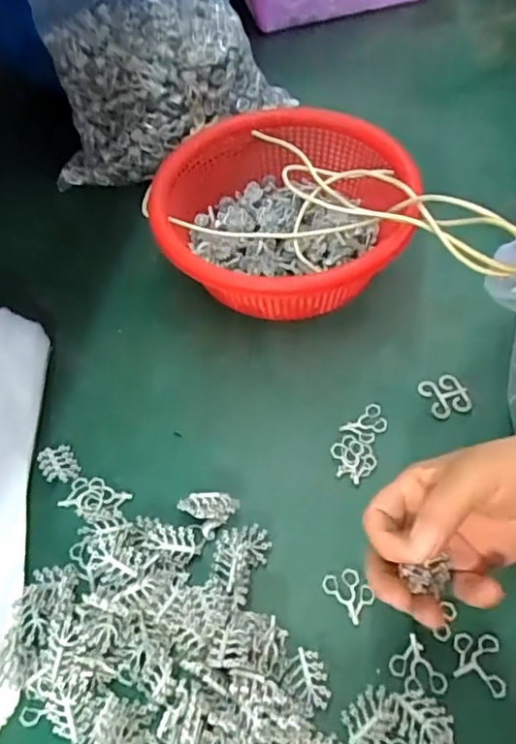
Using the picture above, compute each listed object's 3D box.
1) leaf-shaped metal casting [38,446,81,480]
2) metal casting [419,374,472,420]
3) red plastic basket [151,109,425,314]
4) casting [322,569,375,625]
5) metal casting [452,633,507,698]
[{"bbox_3d":[-0.159,0.073,0.470,0.027,0.004,0.033,-16,53,-26],"label":"leaf-shaped metal casting"},{"bbox_3d":[0.152,0.019,0.479,0.033,0.005,0.034,-14,57,-4],"label":"metal casting"},{"bbox_3d":[0.024,-0.139,0.549,0.228,0.098,0.229,12,59,12],"label":"red plastic basket"},{"bbox_3d":[0.062,0.149,0.401,0.024,0.005,0.034,-36,61,-18],"label":"casting"},{"bbox_3d":[0.139,0.182,0.370,0.030,0.005,0.034,9,58,10],"label":"metal casting"}]

